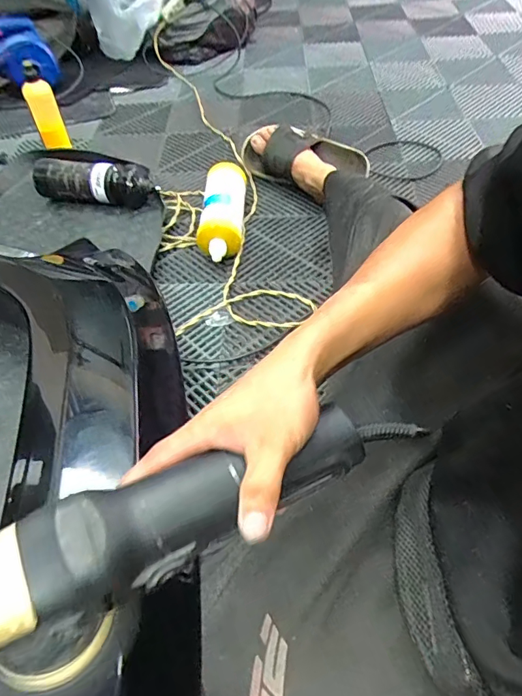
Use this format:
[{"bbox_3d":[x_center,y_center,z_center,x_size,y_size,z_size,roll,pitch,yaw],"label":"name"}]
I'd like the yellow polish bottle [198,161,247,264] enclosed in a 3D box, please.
[{"bbox_3d":[-0.073,-0.278,0.926,0.082,0.089,0.268,2,51,3],"label":"yellow polish bottle"}]

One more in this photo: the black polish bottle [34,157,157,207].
[{"bbox_3d":[-0.356,-0.358,1.002,0.265,0.082,0.094,10,52,9],"label":"black polish bottle"}]

